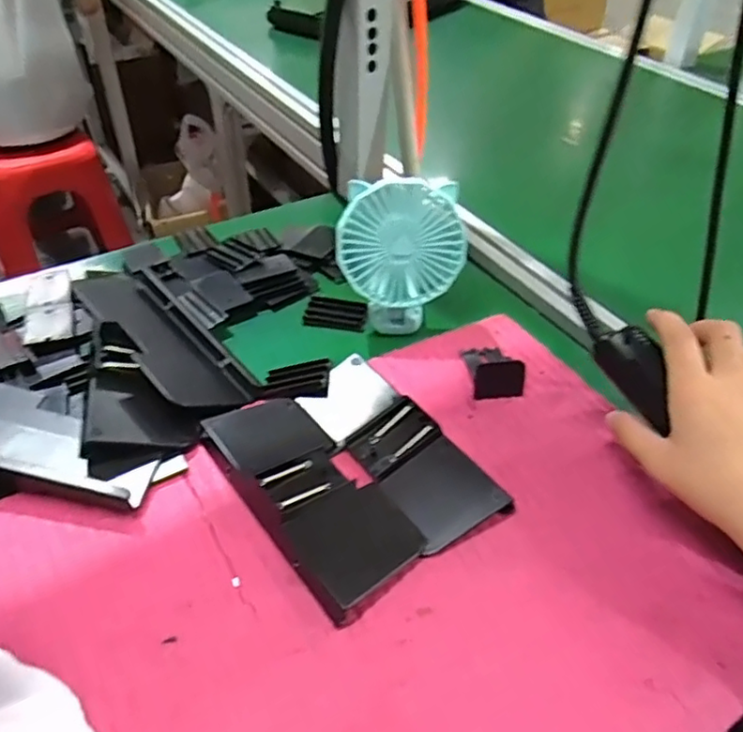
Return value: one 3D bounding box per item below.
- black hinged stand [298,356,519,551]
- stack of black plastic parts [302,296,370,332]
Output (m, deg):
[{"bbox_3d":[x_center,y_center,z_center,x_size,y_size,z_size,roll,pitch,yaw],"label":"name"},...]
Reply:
[{"bbox_3d":[0.014,0.048,0.440,0.067,0.023,0.169,-22,48,-24],"label":"black hinged stand"},{"bbox_3d":[-0.031,-0.047,0.566,0.055,0.008,0.034,10,44,8],"label":"stack of black plastic parts"}]

